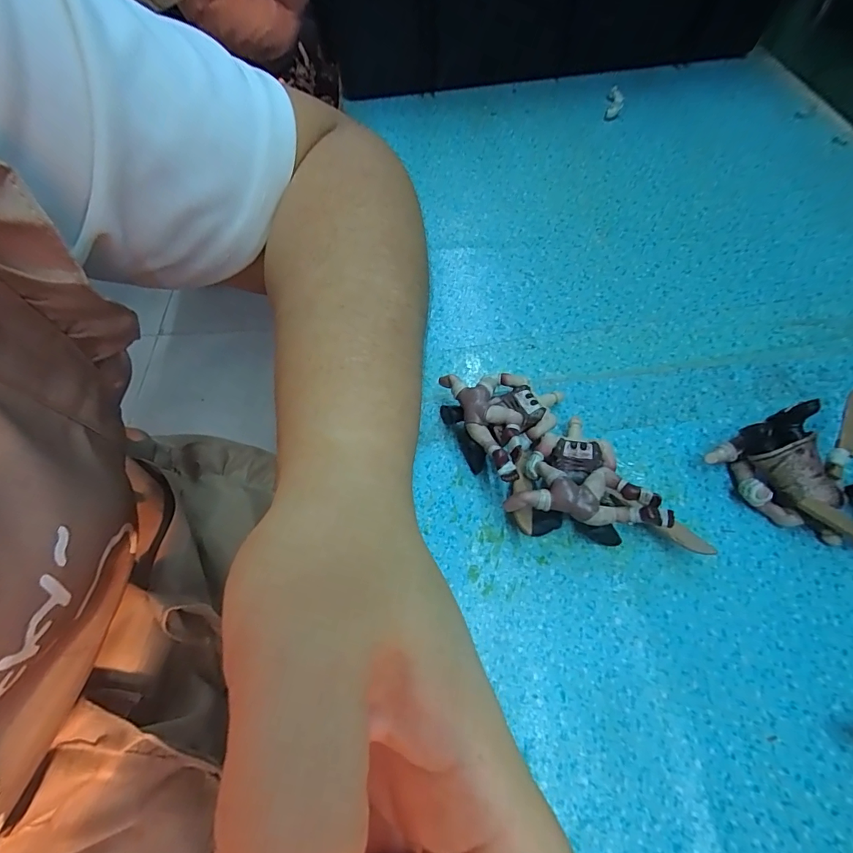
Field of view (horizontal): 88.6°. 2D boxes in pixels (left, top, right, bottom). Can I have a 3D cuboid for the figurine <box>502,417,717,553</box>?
[{"bbox_3d":[0.079,0.026,0.194,0.078,0.031,0.050,9,60,8],"label":"figurine"}]

